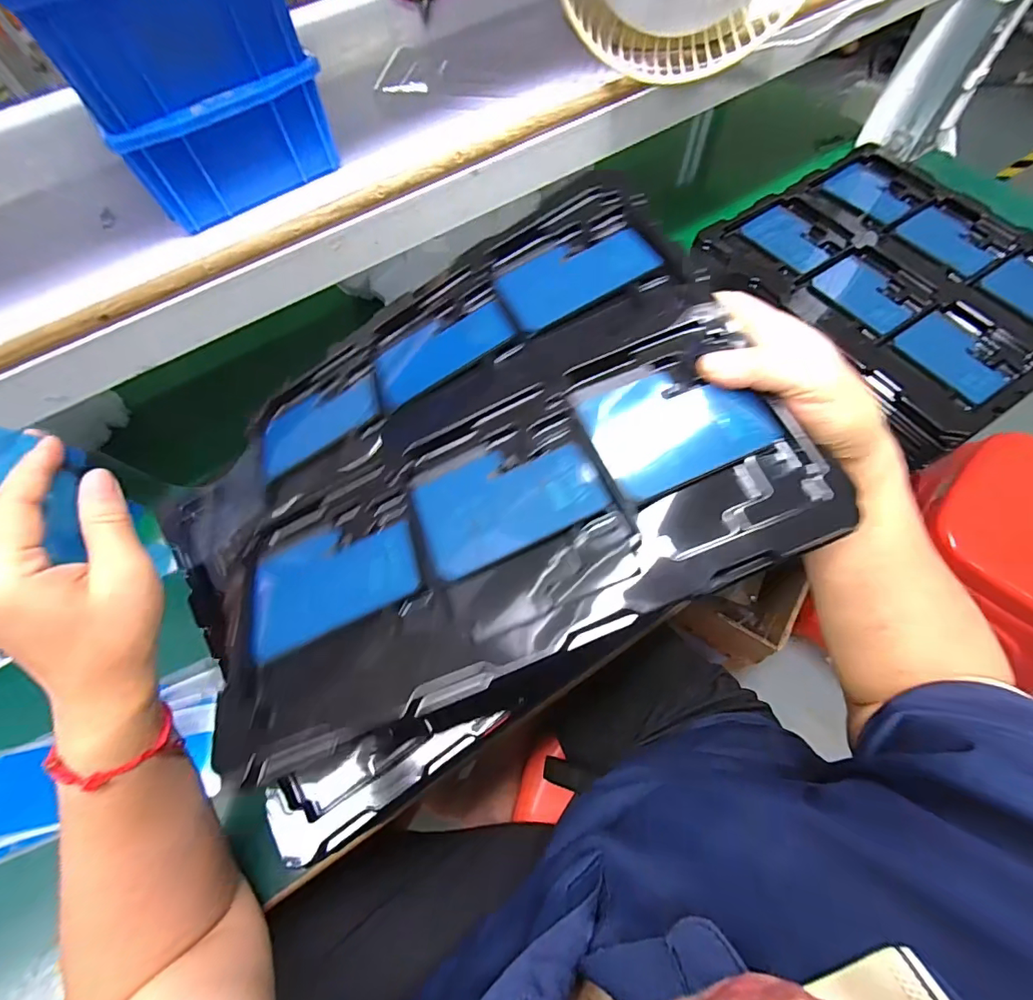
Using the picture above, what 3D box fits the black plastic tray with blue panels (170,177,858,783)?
[{"bbox_3d":[-0.035,-0.034,0.270,0.338,0.032,0.280,-29,60,-1],"label":"black plastic tray with blue panels"}]

